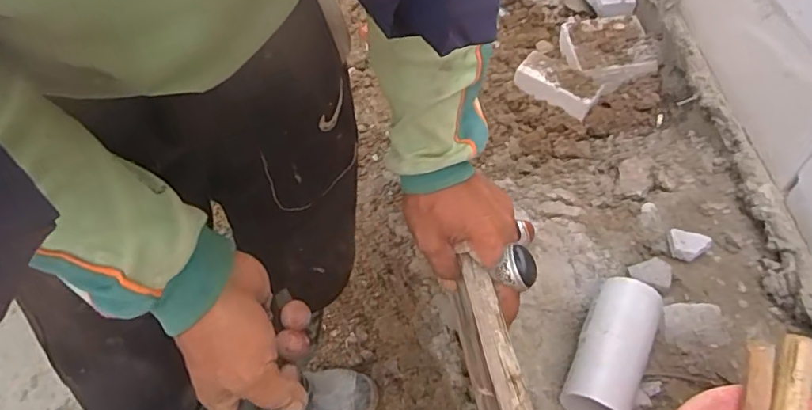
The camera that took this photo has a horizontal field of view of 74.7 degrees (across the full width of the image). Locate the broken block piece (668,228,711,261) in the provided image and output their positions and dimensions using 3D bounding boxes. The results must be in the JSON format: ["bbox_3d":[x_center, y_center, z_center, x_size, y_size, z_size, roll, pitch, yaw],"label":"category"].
[{"bbox_3d":[0.478,0.069,0.903,0.061,0.028,0.054,20,54,17],"label":"broken block piece"}]

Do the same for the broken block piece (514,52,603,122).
[{"bbox_3d":[0.378,-0.294,1.332,0.199,0.081,0.110,29,57,24],"label":"broken block piece"}]

